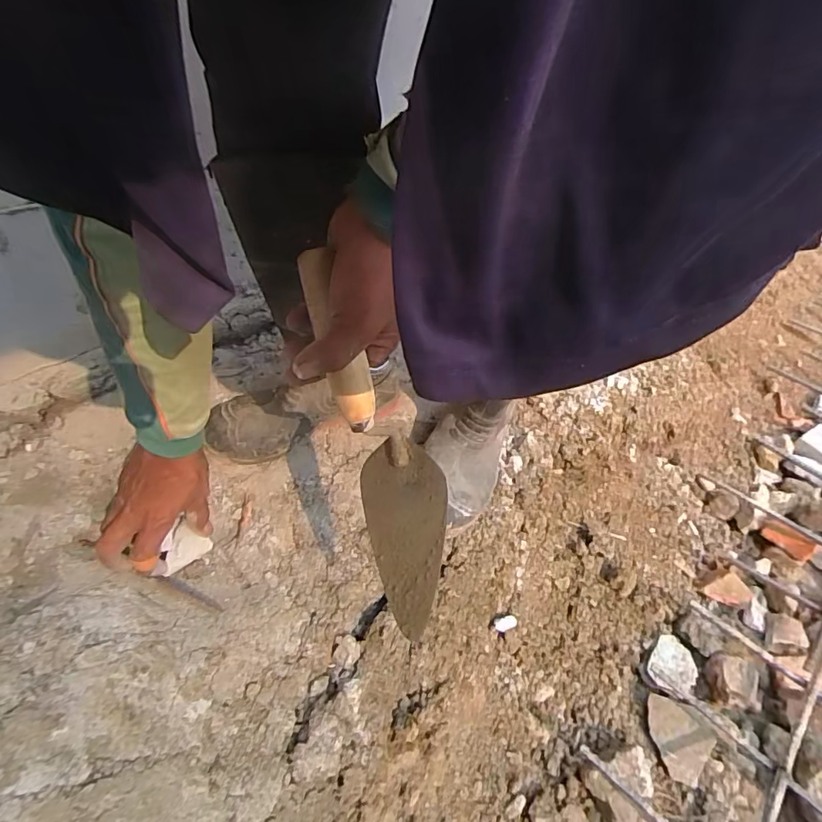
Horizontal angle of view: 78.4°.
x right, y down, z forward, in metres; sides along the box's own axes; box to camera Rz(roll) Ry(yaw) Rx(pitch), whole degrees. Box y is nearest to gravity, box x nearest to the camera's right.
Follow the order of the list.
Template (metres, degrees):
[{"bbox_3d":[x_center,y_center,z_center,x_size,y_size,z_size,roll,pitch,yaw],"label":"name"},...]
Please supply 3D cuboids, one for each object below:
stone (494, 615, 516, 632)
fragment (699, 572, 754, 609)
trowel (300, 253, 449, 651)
[{"bbox_3d":[0.134,0.298,0.707,0.042,0.011,0.017,3,43,-32],"label":"stone"},{"bbox_3d":[0.534,0.298,0.844,0.081,0.023,0.050,23,76,-3],"label":"fragment"},{"bbox_3d":[-0.027,0.027,0.402,0.060,0.299,0.083,-22,16,-22],"label":"trowel"}]

